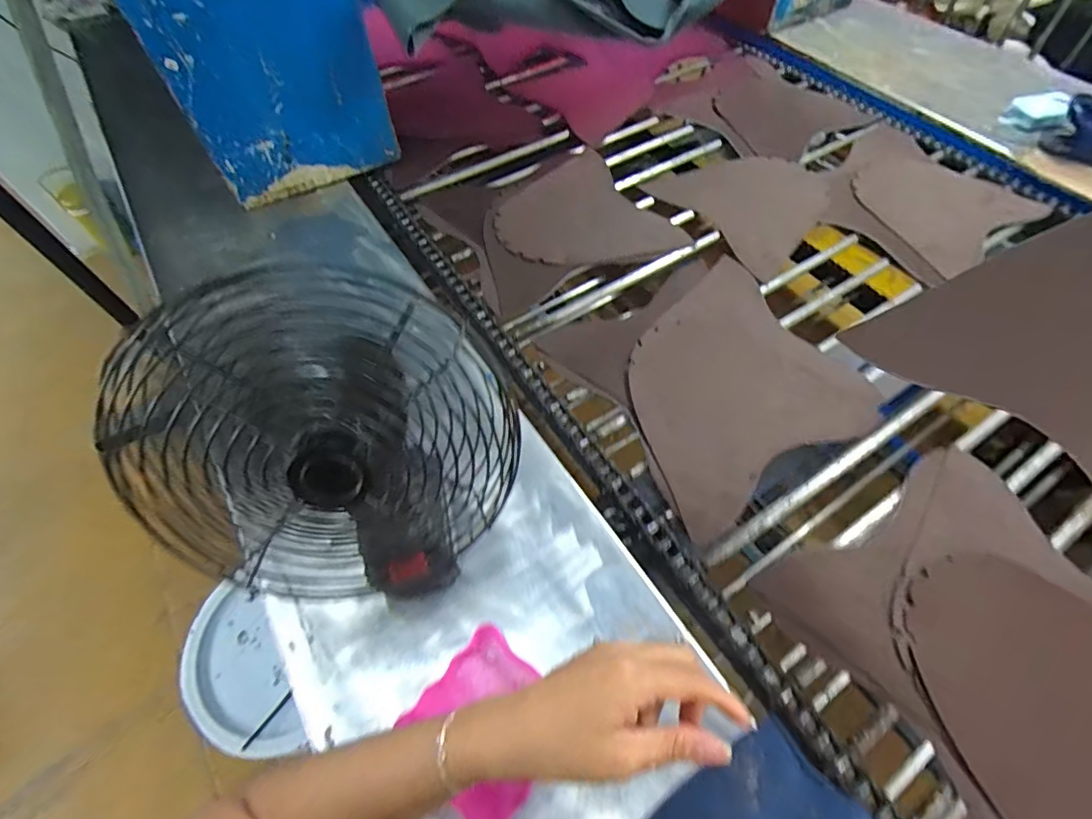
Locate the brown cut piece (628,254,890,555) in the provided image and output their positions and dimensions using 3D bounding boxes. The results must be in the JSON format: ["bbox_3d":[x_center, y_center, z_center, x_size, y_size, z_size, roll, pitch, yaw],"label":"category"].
[{"bbox_3d":[0.206,-0.035,0.588,0.296,0.016,0.263,-31,63,-16],"label":"brown cut piece"}]

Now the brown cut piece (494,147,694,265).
[{"bbox_3d":[0.045,-0.290,0.753,0.230,0.007,0.244,-28,62,-15],"label":"brown cut piece"}]

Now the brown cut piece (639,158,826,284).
[{"bbox_3d":[0.317,-0.315,0.765,0.225,0.007,0.243,-31,60,-15],"label":"brown cut piece"}]

